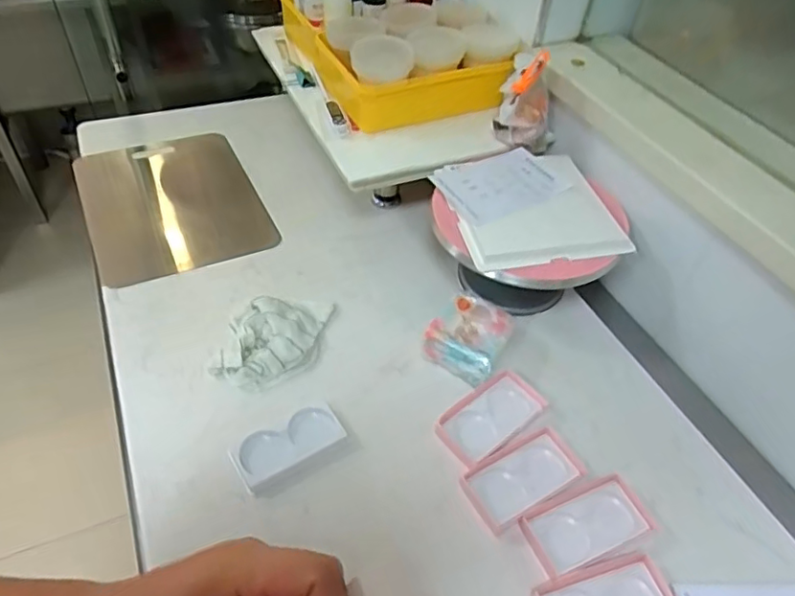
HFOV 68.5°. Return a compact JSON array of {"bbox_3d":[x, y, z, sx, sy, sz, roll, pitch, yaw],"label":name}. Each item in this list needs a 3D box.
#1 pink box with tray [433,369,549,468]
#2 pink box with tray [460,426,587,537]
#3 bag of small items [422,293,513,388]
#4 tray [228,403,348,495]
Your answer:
[{"bbox_3d":[0.128,0.163,0.800,0.156,0.018,0.083,-32,56,-27],"label":"pink box with tray"},{"bbox_3d":[0.165,0.225,0.745,0.157,0.019,0.078,-25,52,-22],"label":"pink box with tray"},{"bbox_3d":[0.105,0.059,0.869,0.107,0.067,0.125,23,50,17],"label":"bag of small items"},{"bbox_3d":[-0.139,0.186,0.747,0.140,0.012,0.065,-26,54,-25],"label":"tray"}]

